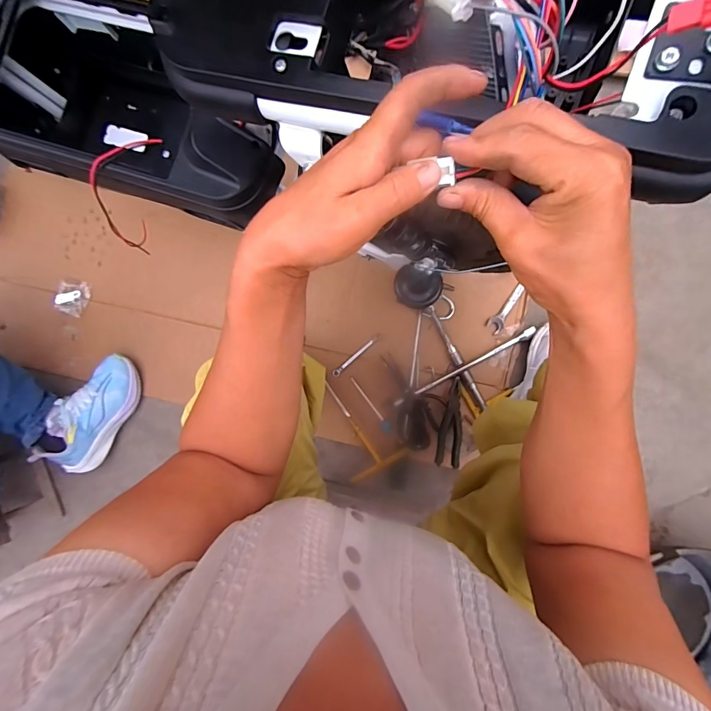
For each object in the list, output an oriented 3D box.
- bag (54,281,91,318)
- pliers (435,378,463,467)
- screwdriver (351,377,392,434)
[{"bbox_3d":[-0.692,-0.142,0.927,0.083,0.020,0.083,16,91,1],"label":"bag"},{"bbox_3d":[0.205,0.142,0.806,0.049,0.012,0.182,8,91,1],"label":"pliers"},{"bbox_3d":[0.032,0.114,0.861,0.024,0.017,0.148,-39,88,4],"label":"screwdriver"}]

